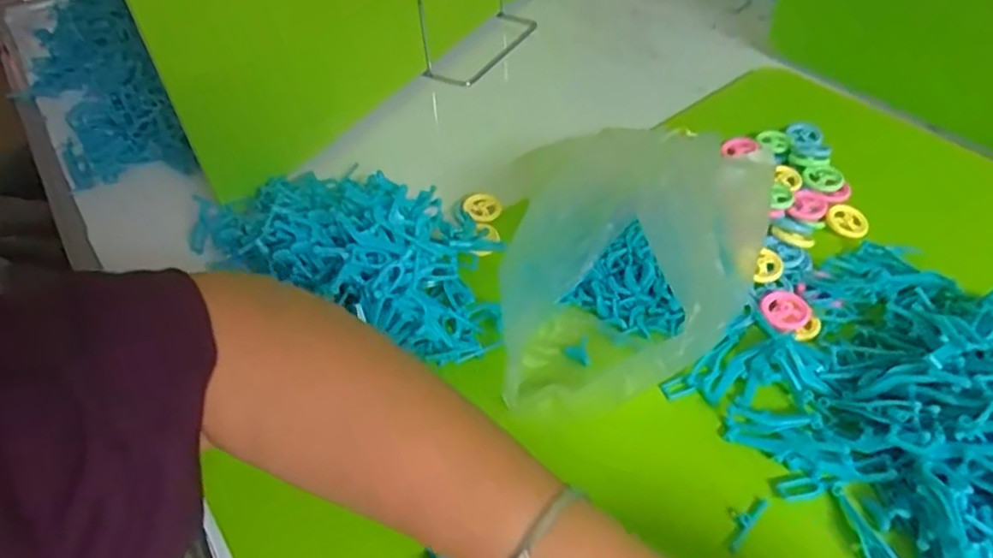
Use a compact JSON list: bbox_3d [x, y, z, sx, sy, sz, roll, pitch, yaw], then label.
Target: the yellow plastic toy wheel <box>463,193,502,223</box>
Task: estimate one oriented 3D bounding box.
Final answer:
[{"bbox_3d":[-0.011,-0.056,0.514,0.029,0.006,0.023,15,77,-5],"label":"yellow plastic toy wheel"}]

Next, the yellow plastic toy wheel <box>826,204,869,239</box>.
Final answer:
[{"bbox_3d":[0.252,-0.042,0.468,0.024,0.004,0.027,-14,47,-11],"label":"yellow plastic toy wheel"}]

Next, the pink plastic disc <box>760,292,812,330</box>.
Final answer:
[{"bbox_3d":[0.189,0.019,0.421,0.032,0.004,0.028,-22,49,-18],"label":"pink plastic disc"}]

